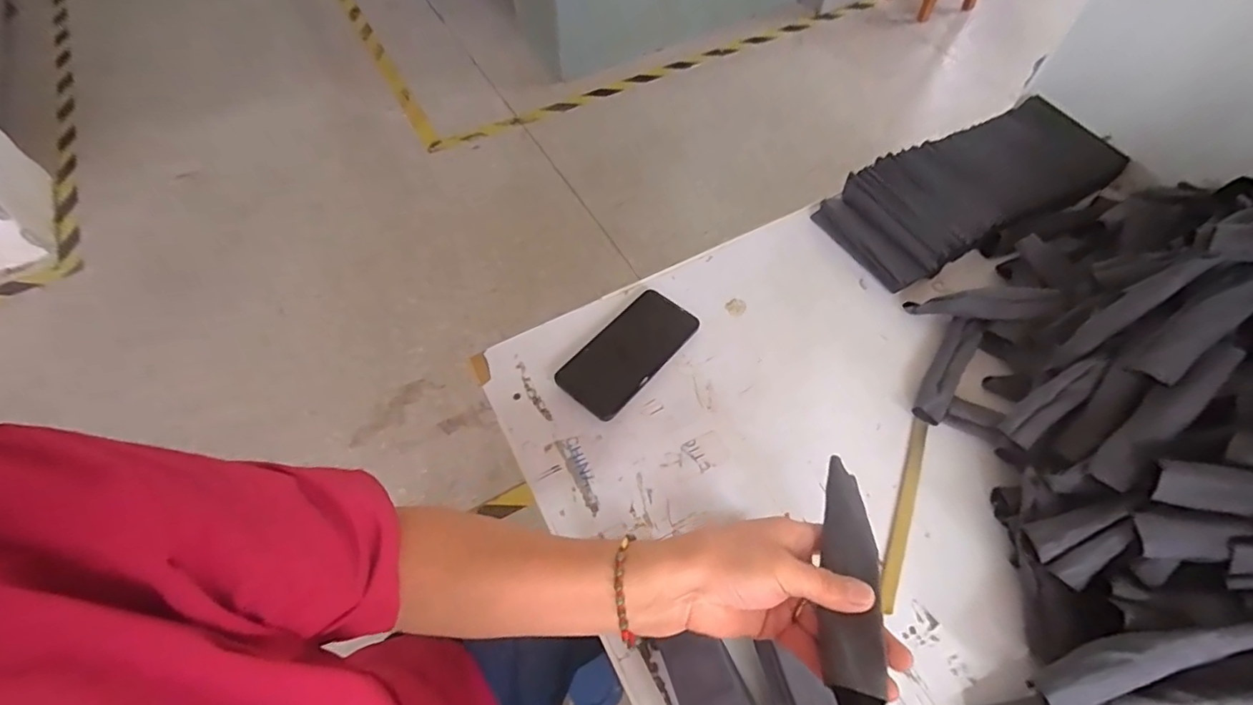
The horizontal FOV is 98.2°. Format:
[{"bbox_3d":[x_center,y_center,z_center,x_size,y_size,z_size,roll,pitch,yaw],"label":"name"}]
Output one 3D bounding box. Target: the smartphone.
[{"bbox_3d":[0.003,-0.004,0.595,0.082,0.015,0.165,36,62,18],"label":"smartphone"}]

